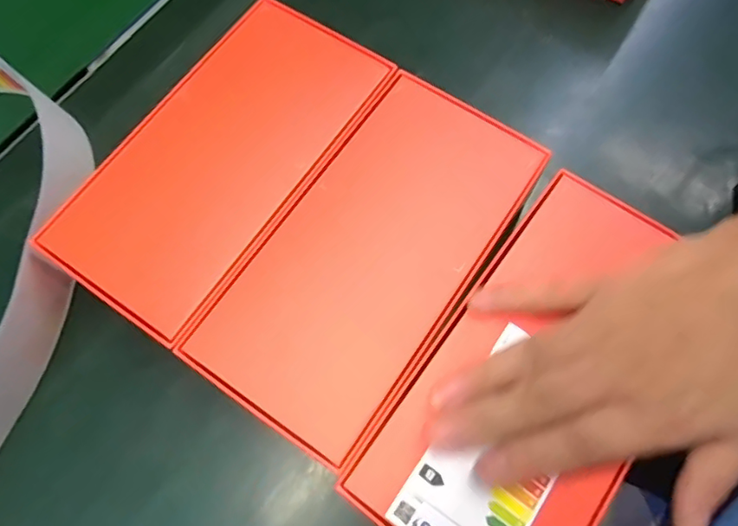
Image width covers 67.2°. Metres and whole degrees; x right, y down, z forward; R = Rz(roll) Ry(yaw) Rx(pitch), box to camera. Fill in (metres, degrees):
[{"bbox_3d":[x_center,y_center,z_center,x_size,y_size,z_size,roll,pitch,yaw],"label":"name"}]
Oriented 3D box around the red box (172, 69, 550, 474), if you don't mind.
[{"bbox_3d":[0.006,0.001,0.288,0.093,0.062,0.182,32,74,14],"label":"red box"}]

